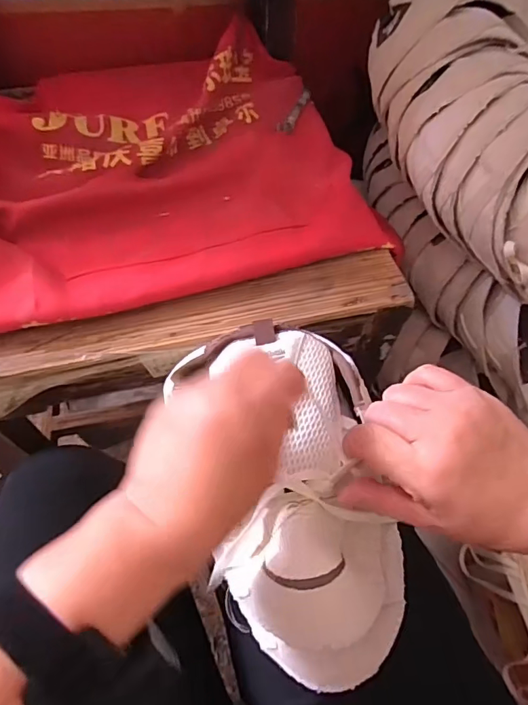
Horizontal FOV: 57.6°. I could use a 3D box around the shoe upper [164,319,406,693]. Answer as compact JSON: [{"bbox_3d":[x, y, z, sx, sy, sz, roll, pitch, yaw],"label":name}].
[{"bbox_3d":[0.021,0.094,0.333,0.136,0.063,0.244,-8,73,-7],"label":"shoe upper"}]

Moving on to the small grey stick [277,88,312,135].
[{"bbox_3d":[0.034,-0.263,0.524,0.015,0.007,0.078,21,63,8],"label":"small grey stick"}]

